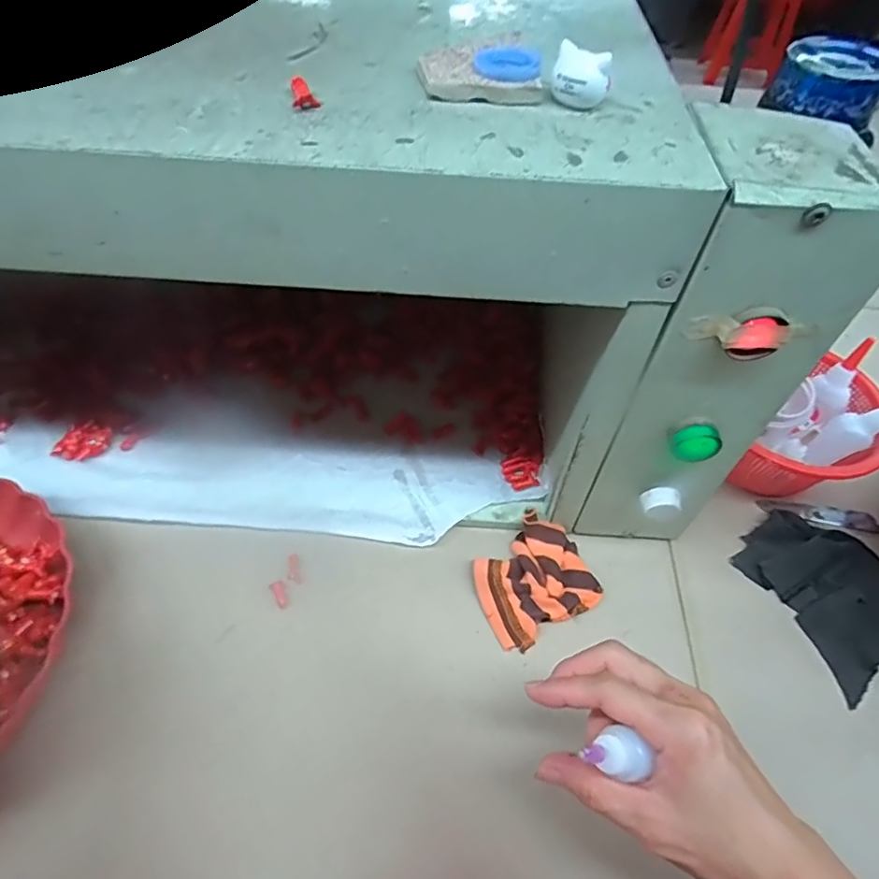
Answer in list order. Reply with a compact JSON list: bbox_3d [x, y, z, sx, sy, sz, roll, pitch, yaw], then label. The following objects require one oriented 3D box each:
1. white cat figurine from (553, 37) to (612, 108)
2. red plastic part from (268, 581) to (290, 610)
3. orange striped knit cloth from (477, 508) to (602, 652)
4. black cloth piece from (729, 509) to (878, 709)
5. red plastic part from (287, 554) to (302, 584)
[{"bbox_3d":[0.063,-0.161,0.239,0.025,0.018,0.015,16,57,7],"label":"white cat figurine"},{"bbox_3d":[-0.119,0.116,0.405,0.010,0.004,0.020,-26,62,-20],"label":"red plastic part"},{"bbox_3d":[0.070,0.104,0.411,0.089,0.013,0.080,-25,61,-19],"label":"orange striped knit cloth"},{"bbox_3d":[0.300,0.114,0.416,0.088,0.021,0.124,-22,60,-17],"label":"black cloth piece"},{"bbox_3d":[-0.112,0.100,0.417,0.009,0.004,0.023,-10,58,-11],"label":"red plastic part"}]

